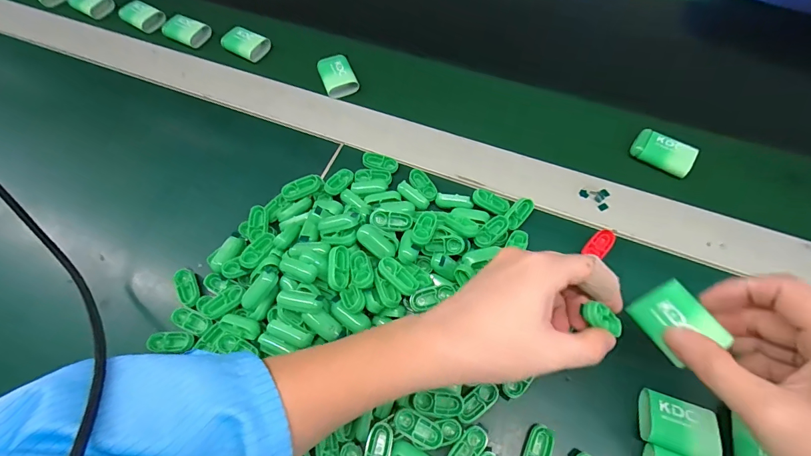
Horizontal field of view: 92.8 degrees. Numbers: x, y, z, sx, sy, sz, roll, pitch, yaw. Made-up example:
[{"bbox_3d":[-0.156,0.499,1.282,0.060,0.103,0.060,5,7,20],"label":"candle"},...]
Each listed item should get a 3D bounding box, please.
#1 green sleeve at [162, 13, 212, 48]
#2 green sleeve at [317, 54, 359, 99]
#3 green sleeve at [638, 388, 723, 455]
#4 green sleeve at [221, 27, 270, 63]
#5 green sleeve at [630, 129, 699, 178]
[{"bbox_3d":[-0.267,-0.241,0.472,0.053,0.018,0.041,33,70,18],"label":"green sleeve"},{"bbox_3d":[-0.075,-0.169,0.426,0.035,0.016,0.049,-20,64,-7],"label":"green sleeve"},{"bbox_3d":[0.180,0.132,0.255,0.042,0.017,0.033,17,66,12],"label":"green sleeve"},{"bbox_3d":[-0.190,-0.218,0.455,0.048,0.013,0.037,26,68,15],"label":"green sleeve"},{"bbox_3d":[0.238,-0.070,0.356,0.052,0.012,0.033,36,71,19],"label":"green sleeve"}]

